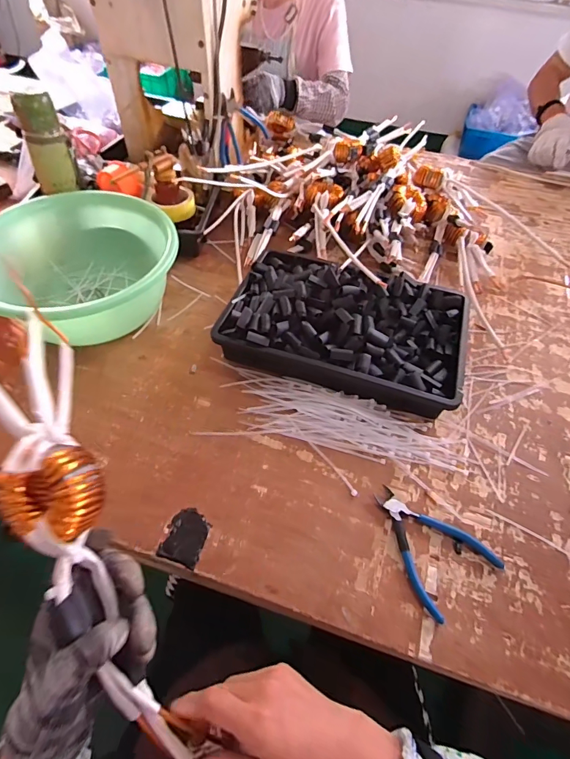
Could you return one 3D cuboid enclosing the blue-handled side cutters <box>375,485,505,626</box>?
[{"bbox_3d":[0.167,0.192,0.474,0.106,0.015,0.141,-30,60,-22],"label":"blue-handled side cutters"}]

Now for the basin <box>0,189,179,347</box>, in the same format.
[{"bbox_3d":[-0.348,-0.186,0.674,0.289,0.125,0.289,1,53,-1],"label":"basin"}]

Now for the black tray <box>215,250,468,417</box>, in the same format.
[{"bbox_3d":[0.098,-0.094,0.632,0.363,0.078,0.231,16,54,10],"label":"black tray"}]

